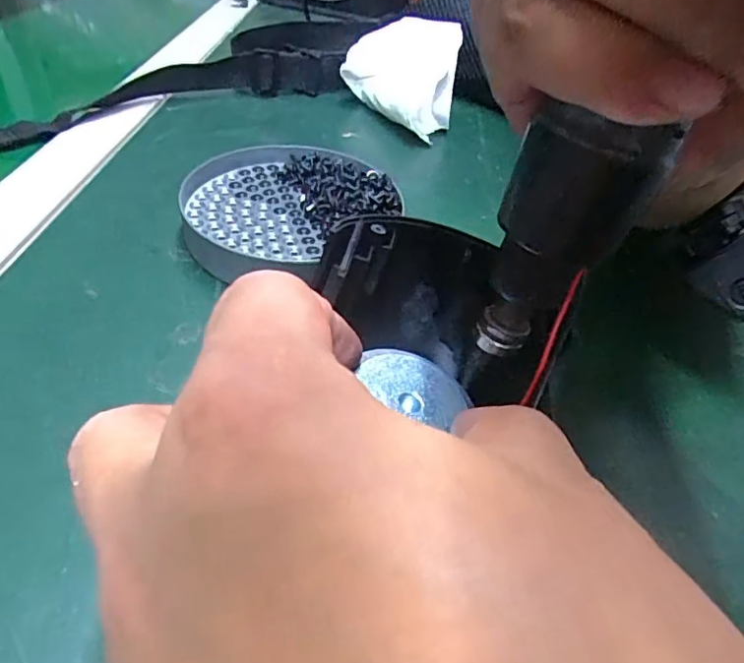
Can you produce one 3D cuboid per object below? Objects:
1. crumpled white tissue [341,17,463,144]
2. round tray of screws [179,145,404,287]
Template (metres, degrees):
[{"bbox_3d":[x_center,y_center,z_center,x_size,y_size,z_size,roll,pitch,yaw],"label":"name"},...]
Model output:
[{"bbox_3d":[0.020,-0.191,0.416,0.083,0.064,0.092,8,42,0],"label":"crumpled white tissue"},{"bbox_3d":[-0.046,-0.064,0.292,0.102,0.025,0.112,4,42,-4],"label":"round tray of screws"}]

